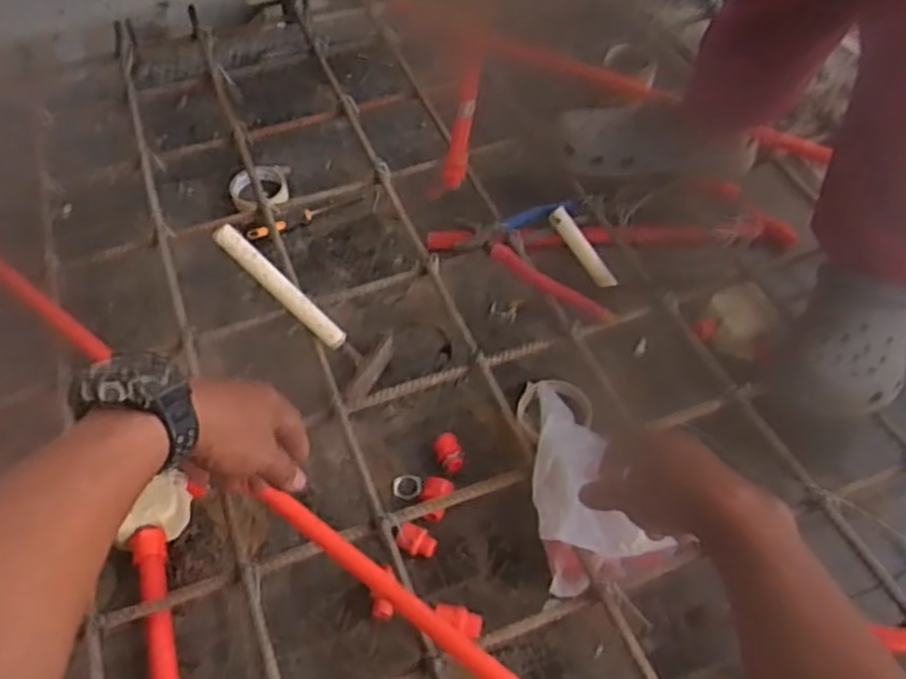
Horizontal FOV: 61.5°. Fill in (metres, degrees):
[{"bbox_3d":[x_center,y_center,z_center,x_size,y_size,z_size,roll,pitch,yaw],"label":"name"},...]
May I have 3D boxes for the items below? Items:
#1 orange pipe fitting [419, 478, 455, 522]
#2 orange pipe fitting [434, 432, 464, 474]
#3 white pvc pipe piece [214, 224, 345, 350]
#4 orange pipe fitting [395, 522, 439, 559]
[{"bbox_3d":[-0.019,0.182,0.855,0.035,0.032,0.044,8,53,6],"label":"orange pipe fitting"},{"bbox_3d":[-0.004,0.135,0.900,0.027,0.030,0.046,-22,56,-15],"label":"orange pipe fitting"},{"bbox_3d":[-0.203,-0.060,0.905,0.194,0.018,0.026,46,55,-21],"label":"white pvc pipe piece"},{"bbox_3d":[-0.039,0.221,0.830,0.043,0.030,0.031,17,55,13],"label":"orange pipe fitting"}]

